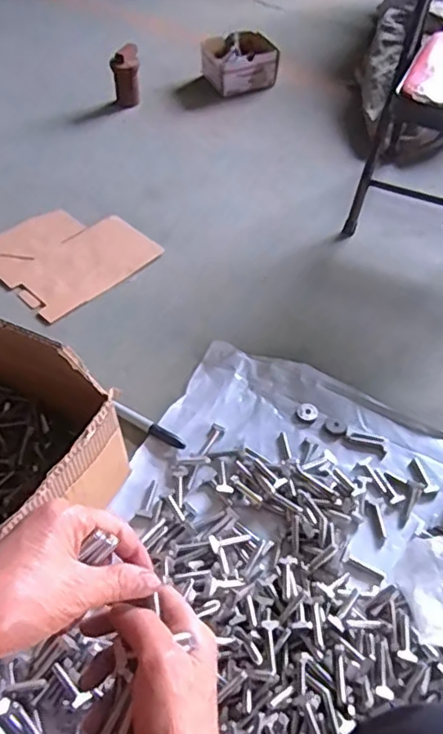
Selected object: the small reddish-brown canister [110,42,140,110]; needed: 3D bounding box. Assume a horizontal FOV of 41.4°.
[{"bbox_3d":[-0.227,-0.691,1.398,0.066,0.118,0.062,-7,50,-6],"label":"small reddish-brown canister"}]

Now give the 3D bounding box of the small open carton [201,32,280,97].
[{"bbox_3d":[0.045,-0.785,1.487,0.170,0.099,0.143,-15,51,-13],"label":"small open carton"}]

